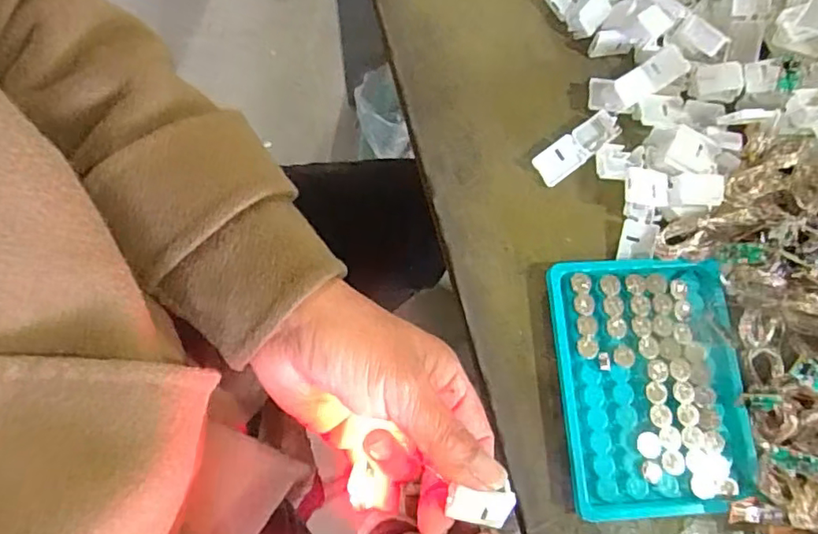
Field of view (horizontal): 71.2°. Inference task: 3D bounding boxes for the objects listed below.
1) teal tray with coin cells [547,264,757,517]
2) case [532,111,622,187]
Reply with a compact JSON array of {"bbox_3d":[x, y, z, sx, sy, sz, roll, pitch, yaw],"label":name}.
[{"bbox_3d":[0.125,0.060,0.299,0.090,0.013,0.127,-4,76,-1],"label":"teal tray with coin cells"},{"bbox_3d":[0.097,-0.069,0.332,0.053,0.011,0.019,-36,79,-8],"label":"case"}]

